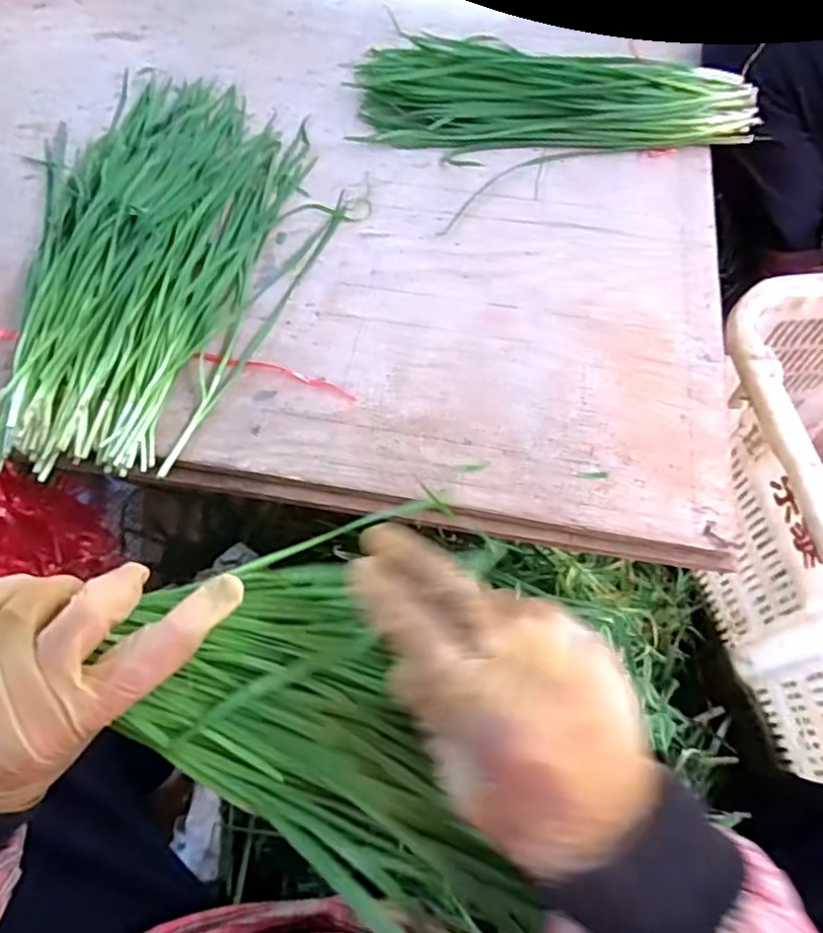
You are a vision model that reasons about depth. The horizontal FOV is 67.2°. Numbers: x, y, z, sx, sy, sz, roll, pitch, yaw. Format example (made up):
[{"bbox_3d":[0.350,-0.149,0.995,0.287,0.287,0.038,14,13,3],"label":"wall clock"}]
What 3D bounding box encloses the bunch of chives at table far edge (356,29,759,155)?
[{"bbox_3d":[0.147,-0.403,0.663,0.421,0.050,0.174,8,63,5],"label":"bunch of chives at table far edge"}]

